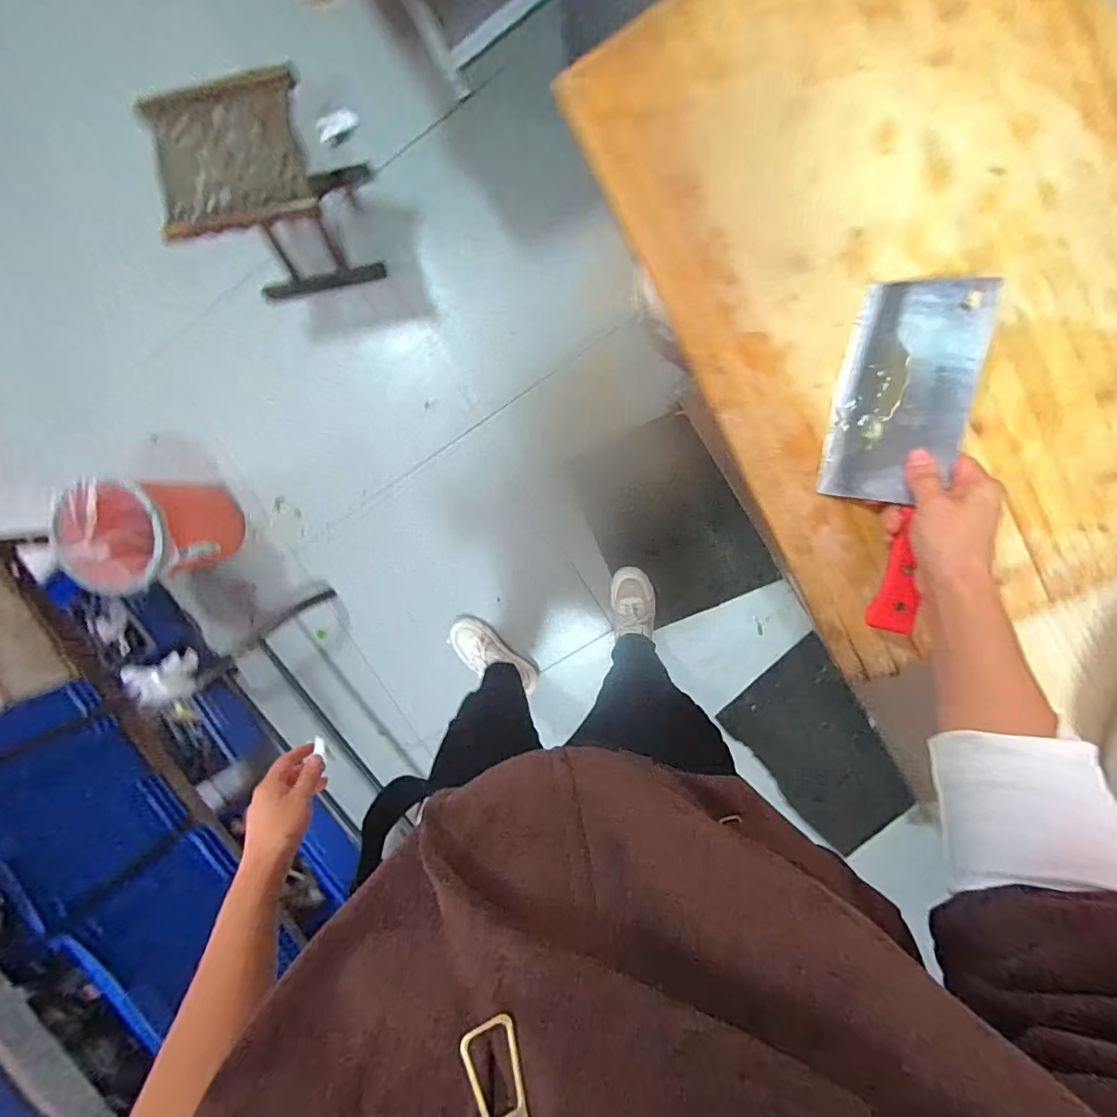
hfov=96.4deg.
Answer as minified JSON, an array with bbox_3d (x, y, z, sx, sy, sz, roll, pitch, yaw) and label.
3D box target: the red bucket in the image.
[{"bbox_3d":[-0.906,-0.050,1.138,0.232,0.311,0.229,1,96,5],"label":"red bucket"}]

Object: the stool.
[{"bbox_3d":[-0.564,-0.731,1.029,0.310,0.312,0.265,-7,95,6],"label":"stool"}]

